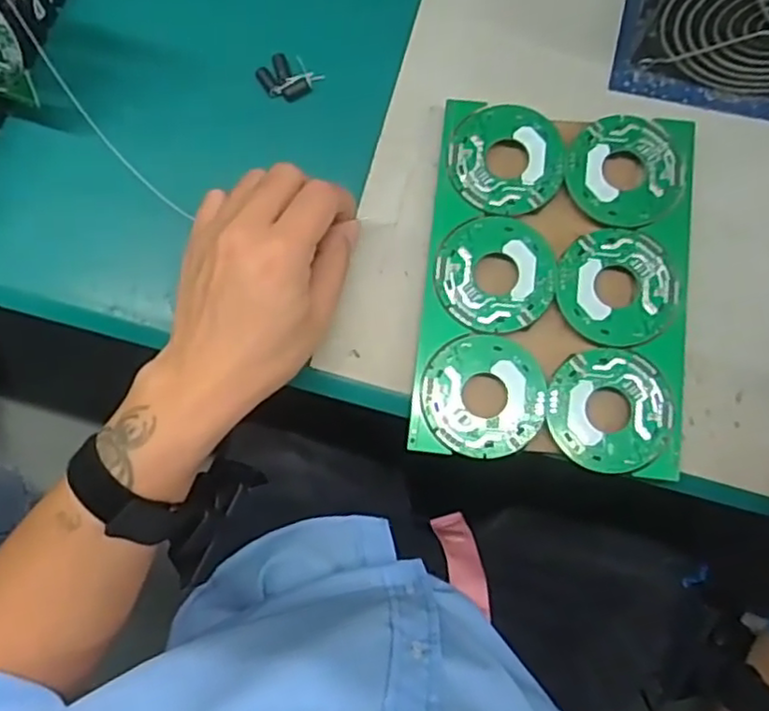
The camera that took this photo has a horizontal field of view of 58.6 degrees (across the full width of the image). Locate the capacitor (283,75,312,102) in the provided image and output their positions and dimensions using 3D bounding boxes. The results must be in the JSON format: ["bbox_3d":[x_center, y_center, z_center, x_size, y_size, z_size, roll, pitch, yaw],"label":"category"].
[{"bbox_3d":[-0.055,-0.169,0.434,0.019,0.007,0.008,-26,80,-3],"label":"capacitor"}]

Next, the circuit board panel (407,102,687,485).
[{"bbox_3d":[0.099,-0.044,0.397,0.145,0.006,0.208,6,81,4],"label":"circuit board panel"}]

